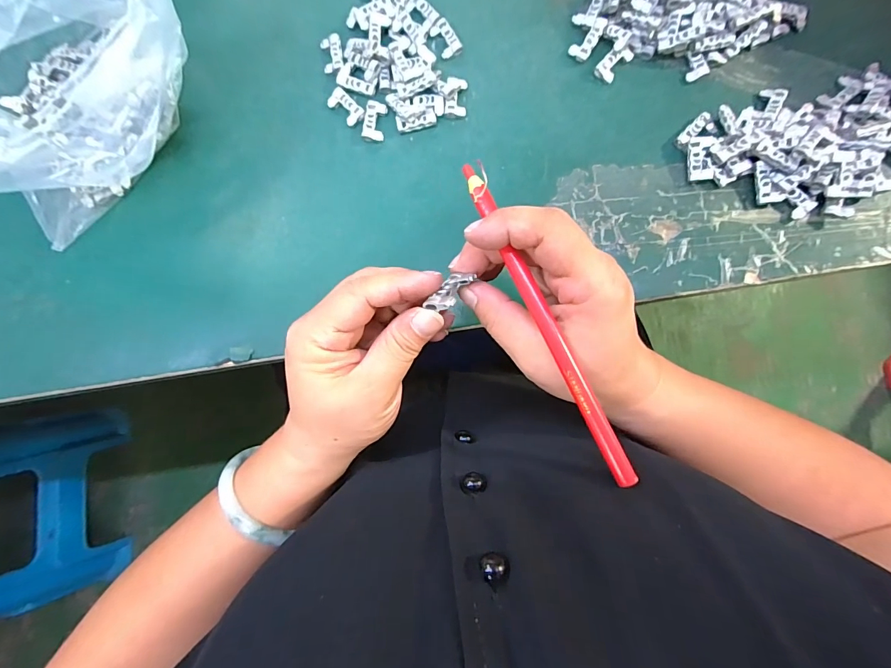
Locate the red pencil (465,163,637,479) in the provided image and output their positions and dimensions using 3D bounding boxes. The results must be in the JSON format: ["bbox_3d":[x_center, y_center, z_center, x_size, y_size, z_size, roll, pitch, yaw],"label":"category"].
[{"bbox_3d":[0.046,-0.007,0.184,0.009,0.005,0.164,-25,84,-1],"label":"red pencil"}]

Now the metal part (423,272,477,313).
[{"bbox_3d":[0.003,-0.022,0.199,0.013,0.010,0.029,34,50,7],"label":"metal part"}]

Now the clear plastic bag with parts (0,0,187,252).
[{"bbox_3d":[-0.266,-0.174,0.258,0.136,0.126,0.195,37,86,7],"label":"clear plastic bag with parts"}]

